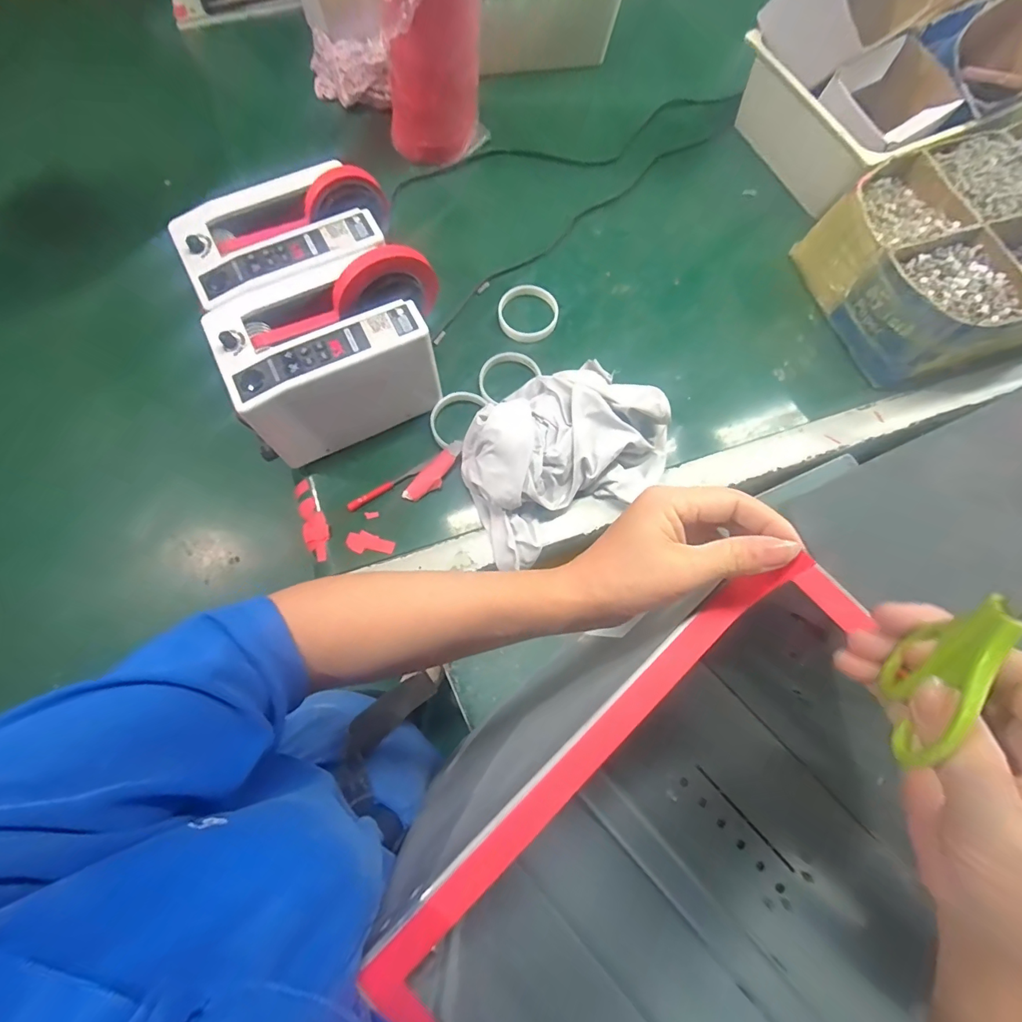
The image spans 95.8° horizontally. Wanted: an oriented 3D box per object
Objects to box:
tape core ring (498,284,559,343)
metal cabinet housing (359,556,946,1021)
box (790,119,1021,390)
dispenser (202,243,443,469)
[{"bbox_3d":[0.024,-0.276,0.644,0.083,0.022,0.076,0,75,-1],"label":"tape core ring"},{"bbox_3d":[0.216,0.341,0.356,0.300,0.372,0.526,-42,80,-11],"label":"metal cabinet housing"},{"bbox_3d":[0.641,-0.353,0.625,0.392,0.112,0.277,-18,76,-6],"label":"box"},{"bbox_3d":[-0.197,-0.179,0.534,0.254,0.162,0.148,-24,77,-7],"label":"dispenser"}]

